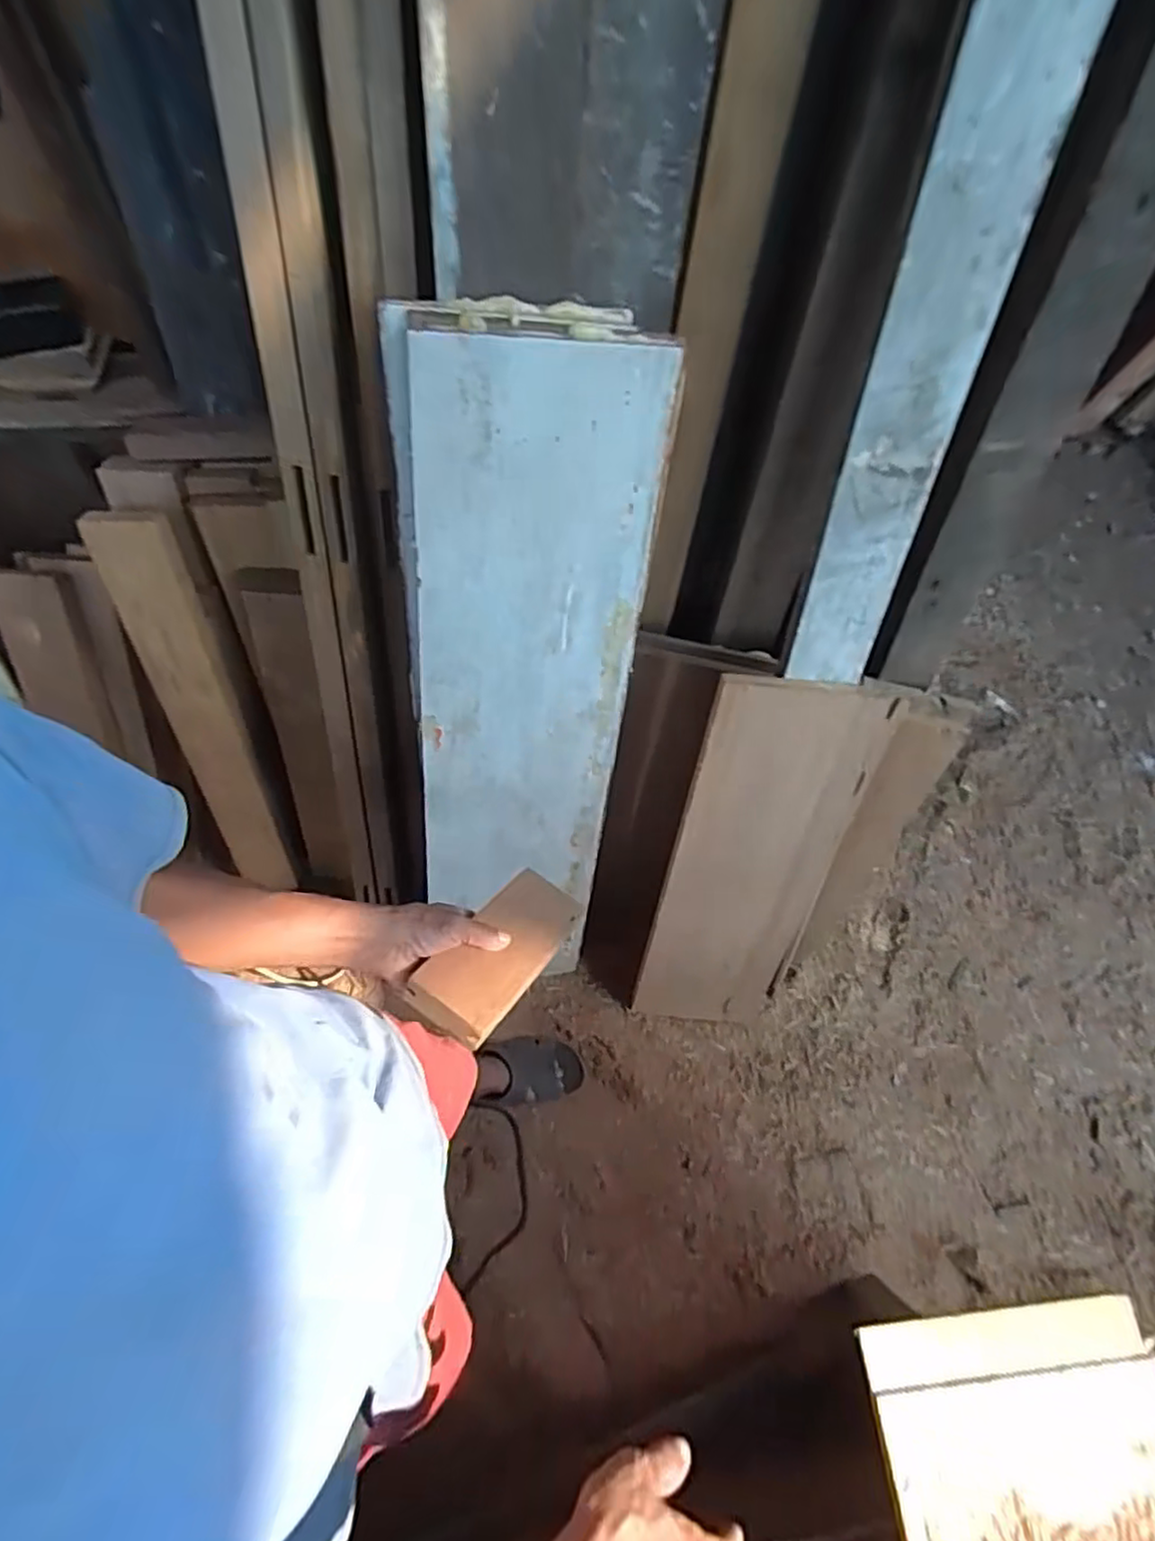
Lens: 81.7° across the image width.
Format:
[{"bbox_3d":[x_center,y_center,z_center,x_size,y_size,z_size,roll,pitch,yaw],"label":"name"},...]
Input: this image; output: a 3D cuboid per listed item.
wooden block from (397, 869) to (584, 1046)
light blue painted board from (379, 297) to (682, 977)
[{"bbox_3d":[-0.074,0.180,0.673,0.086,0.029,0.211,29,33,12],"label":"wooden block"},{"bbox_3d":[-0.074,-0.087,0.922,0.291,0.907,0.034,-2,41,-11],"label":"light blue painted board"}]

